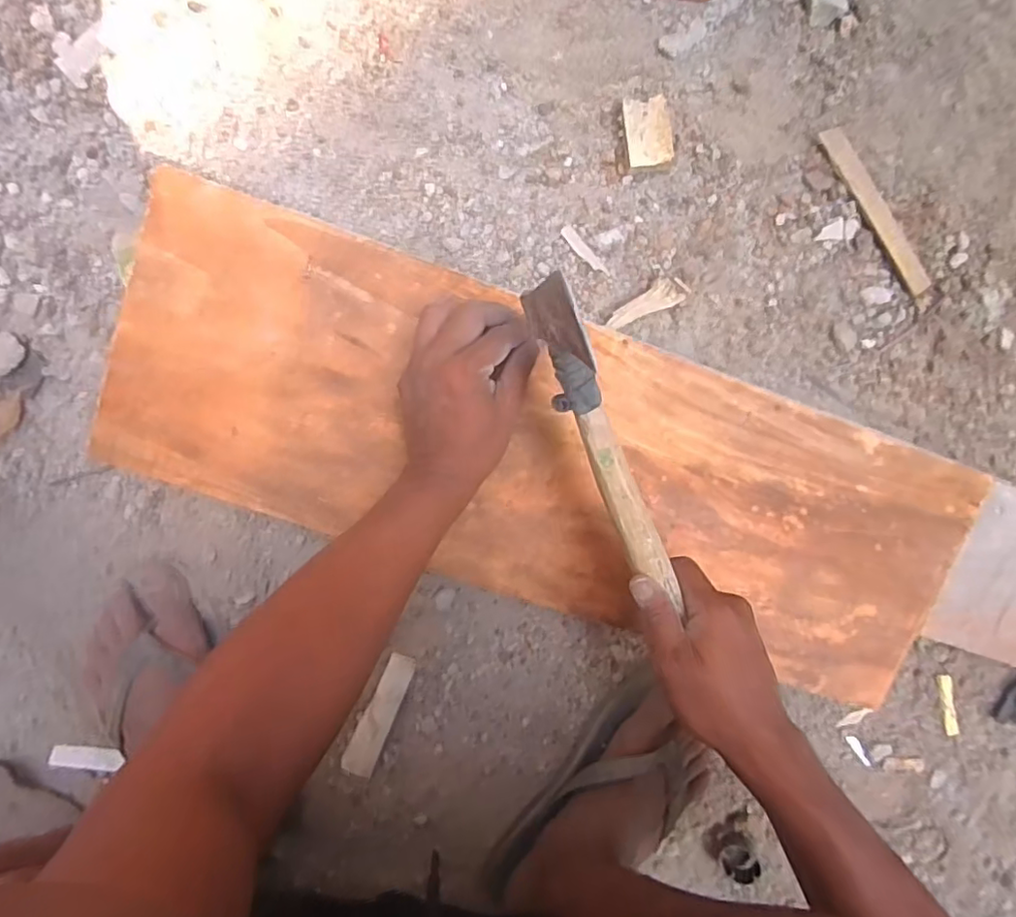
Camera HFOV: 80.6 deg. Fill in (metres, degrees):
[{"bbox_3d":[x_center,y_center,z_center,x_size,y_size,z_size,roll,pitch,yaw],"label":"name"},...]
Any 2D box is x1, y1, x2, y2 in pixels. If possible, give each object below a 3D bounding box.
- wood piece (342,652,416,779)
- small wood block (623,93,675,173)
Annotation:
[{"bbox_3d":[-0.112,0.223,0.519,0.026,0.004,0.112,22,91,-7],"label":"wood piece"},{"bbox_3d":[0.118,-0.278,0.513,0.040,0.021,0.057,-11,94,-5],"label":"small wood block"}]

